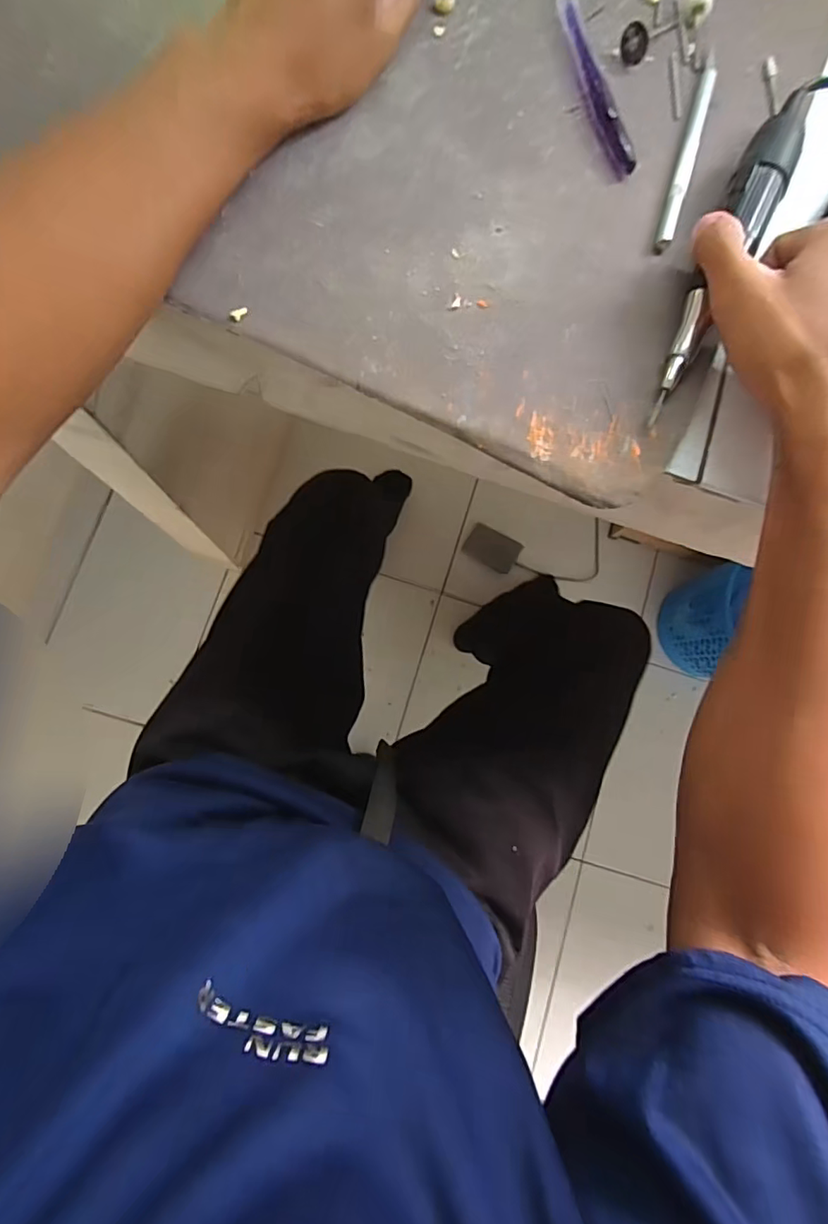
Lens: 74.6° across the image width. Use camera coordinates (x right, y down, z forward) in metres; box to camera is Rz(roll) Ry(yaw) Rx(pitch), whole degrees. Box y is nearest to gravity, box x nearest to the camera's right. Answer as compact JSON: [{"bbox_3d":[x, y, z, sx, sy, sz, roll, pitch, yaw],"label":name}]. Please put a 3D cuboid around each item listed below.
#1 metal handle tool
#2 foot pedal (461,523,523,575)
[{"bbox_3d":[0.152,-0.255,0.299,0.009,0.004,0.128,18,82,-3],"label":"metal handle tool"},{"bbox_3d":[0.153,-0.123,1.049,0.102,0.024,0.064,32,80,-1],"label":"foot pedal"}]

